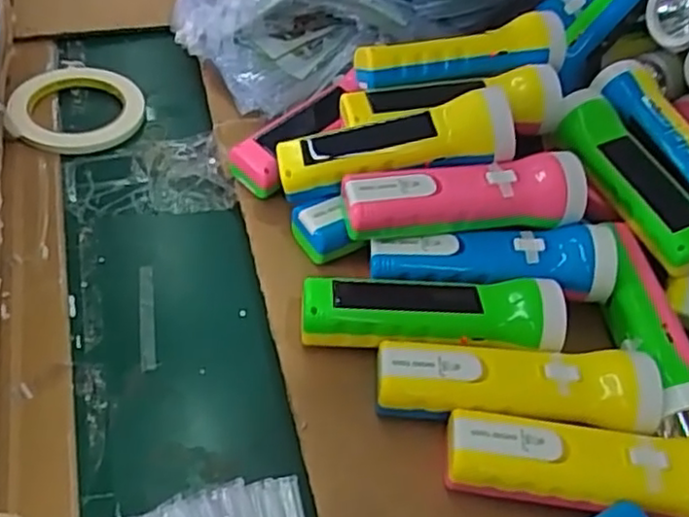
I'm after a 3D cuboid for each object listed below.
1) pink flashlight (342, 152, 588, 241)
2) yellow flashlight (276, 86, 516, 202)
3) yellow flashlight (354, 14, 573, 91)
[{"bbox_3d":[0.081,-0.040,0.475,0.161,0.044,0.050,-1,49,-8],"label":"pink flashlight"},{"bbox_3d":[0.035,-0.077,0.486,0.163,0.039,0.043,-11,48,6],"label":"yellow flashlight"},{"bbox_3d":[0.090,-0.160,0.530,0.159,0.049,0.043,-4,50,-10],"label":"yellow flashlight"}]

